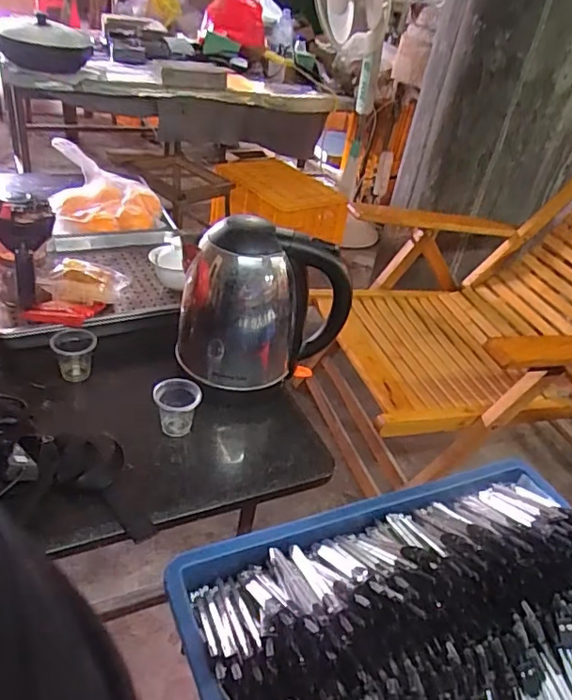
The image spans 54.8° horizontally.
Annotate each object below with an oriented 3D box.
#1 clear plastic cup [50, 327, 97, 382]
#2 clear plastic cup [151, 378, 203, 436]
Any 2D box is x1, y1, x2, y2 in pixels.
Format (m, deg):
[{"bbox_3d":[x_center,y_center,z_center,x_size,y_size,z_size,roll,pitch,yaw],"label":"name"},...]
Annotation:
[{"bbox_3d":[-0.266,0.009,0.698,0.055,0.053,0.053,-3,37,-17],"label":"clear plastic cup"},{"bbox_3d":[-0.127,0.074,0.646,0.051,0.067,0.046,1,36,-12],"label":"clear plastic cup"}]

